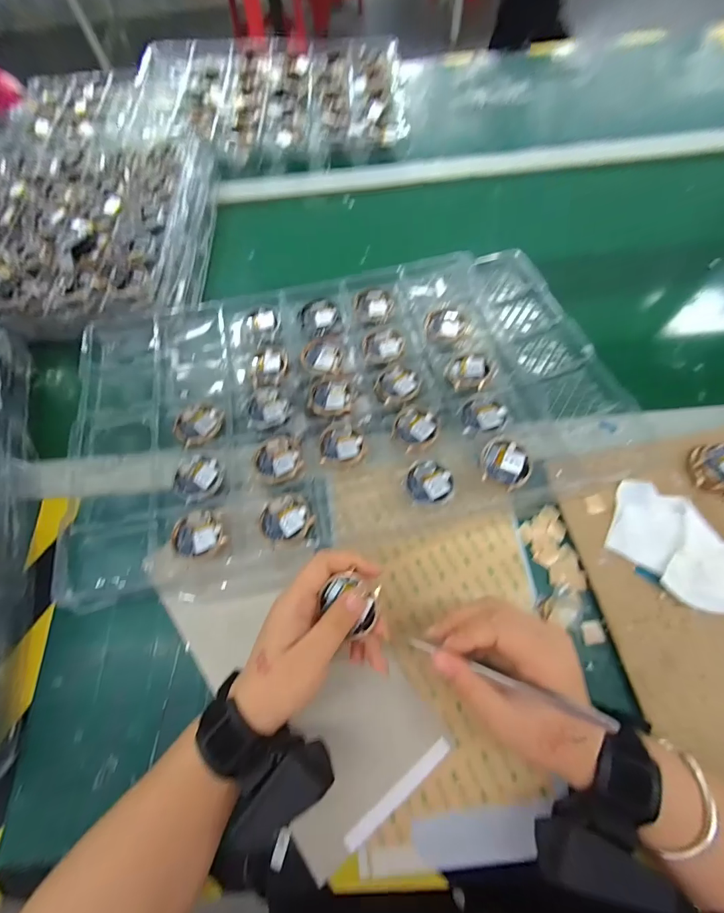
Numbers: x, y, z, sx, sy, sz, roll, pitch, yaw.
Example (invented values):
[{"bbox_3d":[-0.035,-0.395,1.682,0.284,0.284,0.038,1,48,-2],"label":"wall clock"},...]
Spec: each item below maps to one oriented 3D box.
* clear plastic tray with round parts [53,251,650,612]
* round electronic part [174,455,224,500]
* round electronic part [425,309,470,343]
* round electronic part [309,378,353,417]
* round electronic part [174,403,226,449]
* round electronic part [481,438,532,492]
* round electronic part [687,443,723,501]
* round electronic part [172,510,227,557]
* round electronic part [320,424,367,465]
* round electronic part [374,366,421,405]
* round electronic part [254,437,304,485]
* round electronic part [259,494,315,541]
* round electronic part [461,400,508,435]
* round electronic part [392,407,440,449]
[{"bbox_3d":[-0.022,-0.065,0.383,0.522,0.033,0.311,-11,67,-3],"label":"clear plastic tray with round parts"},{"bbox_3d":[-0.153,0.020,0.350,0.042,0.004,0.042,0,67,1],"label":"round electronic part"},{"bbox_3d":[0.094,-0.141,0.415,0.046,0.013,0.042,0,67,1],"label":"round electronic part"},{"bbox_3d":[-0.032,-0.060,0.388,0.043,0.007,0.045,0,67,1],"label":"round electronic part"},{"bbox_3d":[-0.165,-0.033,0.375,0.046,0.006,0.047,0,67,1],"label":"round electronic part"},{"bbox_3d":[0.127,0.007,0.334,0.042,0.013,0.042,0,67,1],"label":"round electronic part"},{"bbox_3d":[0.315,0.008,0.329,0.047,0.011,0.044,-5,66,12],"label":"round electronic part"},{"bbox_3d":[-0.144,0.070,0.329,0.038,0.008,0.042,-41,72,-15],"label":"round electronic part"},{"bbox_3d":[-0.018,-0.009,0.365,0.043,0.017,0.040,0,67,1],"label":"round electronic part"},{"bbox_3d":[0.036,-0.072,0.391,0.045,0.013,0.042,0,67,1],"label":"round electronic part"},{"bbox_3d":[-0.080,0.003,0.359,0.044,0.010,0.045,0,67,1],"label":"round electronic part"},{"bbox_3d":[-0.066,0.054,0.332,0.046,0.014,0.040,-5,67,-1],"label":"round electronic part"},{"bbox_3d":[0.116,-0.038,0.357,0.041,0.008,0.036,0,67,1],"label":"round electronic part"},{"bbox_3d":[0.053,-0.029,0.361,0.042,0.005,0.039,0,67,1],"label":"round electronic part"}]

